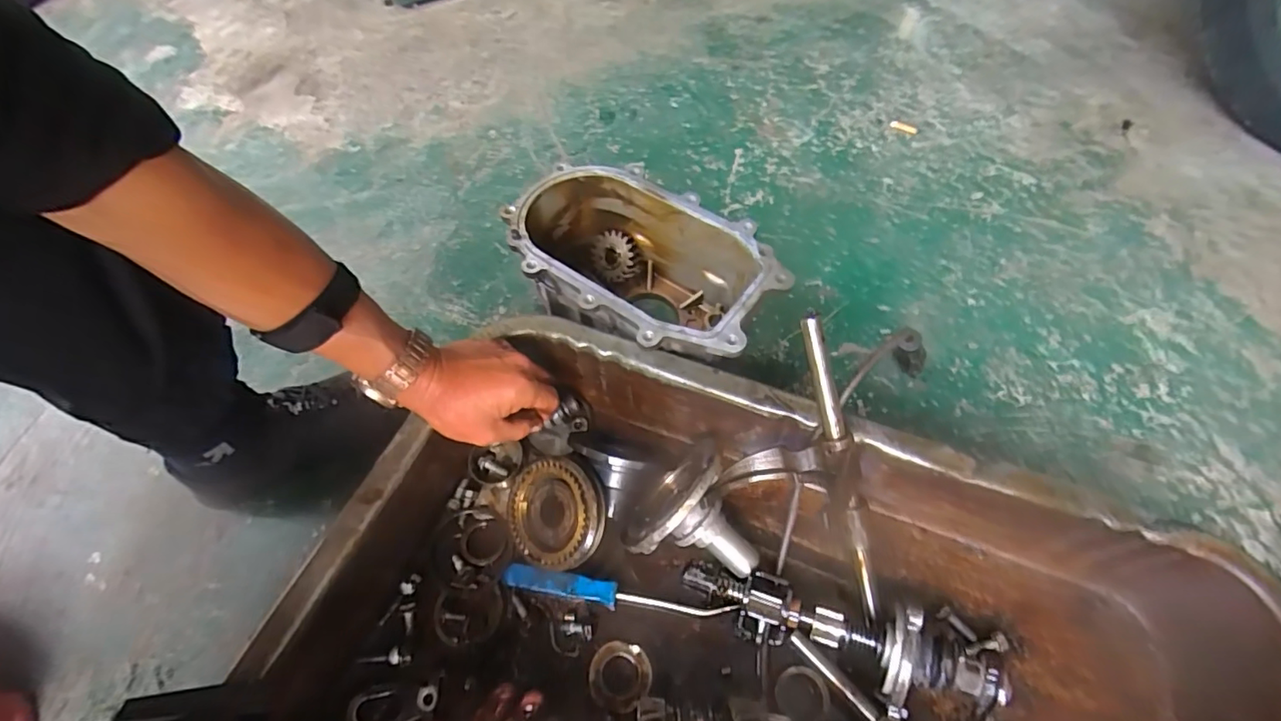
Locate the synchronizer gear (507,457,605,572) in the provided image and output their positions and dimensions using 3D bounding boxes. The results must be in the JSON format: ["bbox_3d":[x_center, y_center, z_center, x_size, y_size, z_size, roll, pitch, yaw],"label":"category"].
[{"bbox_3d":[-0.075,0.129,0.458,0.086,0.022,0.088,-4,80,26],"label":"synchronizer gear"}]

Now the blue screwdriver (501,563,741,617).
[{"bbox_3d":[-0.020,0.197,0.451,0.193,0.017,0.019,8,59,8],"label":"blue screwdriver"}]

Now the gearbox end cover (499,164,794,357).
[{"bbox_3d":[-0.002,-0.077,0.552,0.264,0.124,0.154,32,65,21],"label":"gearbox end cover"}]

